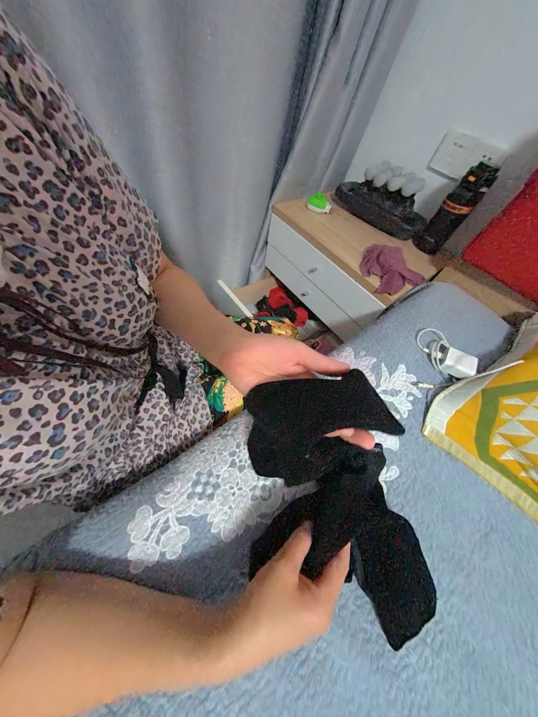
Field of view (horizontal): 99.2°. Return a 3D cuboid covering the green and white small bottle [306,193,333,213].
[{"bbox_3d":[0.135,-0.415,0.617,0.061,0.045,0.023,10,58,-3],"label":"green and white small bottle"}]

